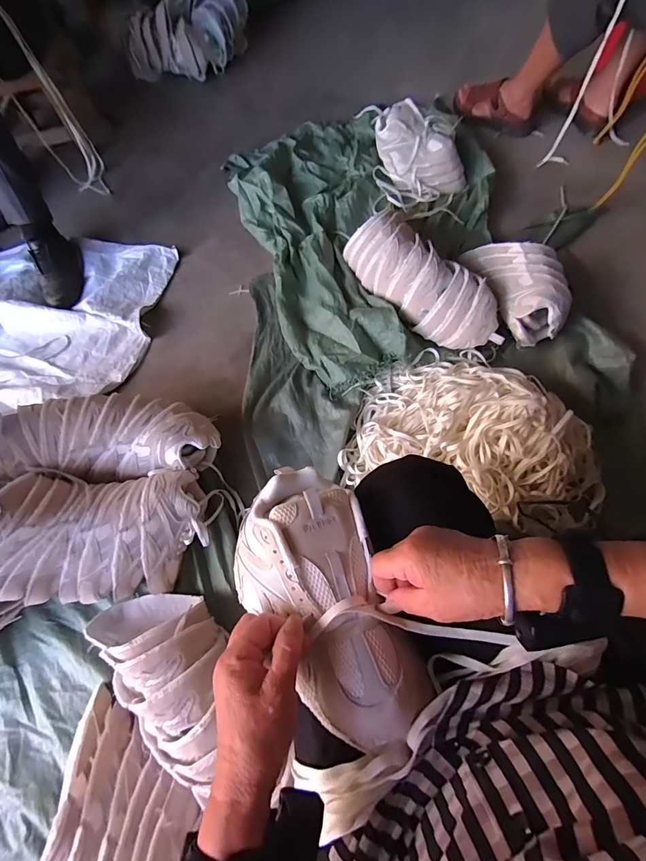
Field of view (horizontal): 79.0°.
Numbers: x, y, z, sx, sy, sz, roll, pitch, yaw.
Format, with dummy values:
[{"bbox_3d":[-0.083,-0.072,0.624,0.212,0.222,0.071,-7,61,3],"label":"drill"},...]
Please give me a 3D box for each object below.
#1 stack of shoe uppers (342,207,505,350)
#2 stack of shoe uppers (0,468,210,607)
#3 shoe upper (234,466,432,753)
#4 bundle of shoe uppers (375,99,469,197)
[{"bbox_3d":[0.224,-0.344,0.893,0.168,0.116,0.421,-37,68,-10],"label":"stack of shoe uppers"},{"bbox_3d":[-0.418,0.187,0.709,0.364,0.154,0.219,-5,67,4],"label":"stack of shoe uppers"},{"bbox_3d":[-0.003,0.153,0.360,0.130,0.061,0.239,-25,76,-7],"label":"shoe upper"},{"bbox_3d":[0.276,-0.783,1.104,0.254,0.155,0.132,40,76,20],"label":"bundle of shoe uppers"}]

